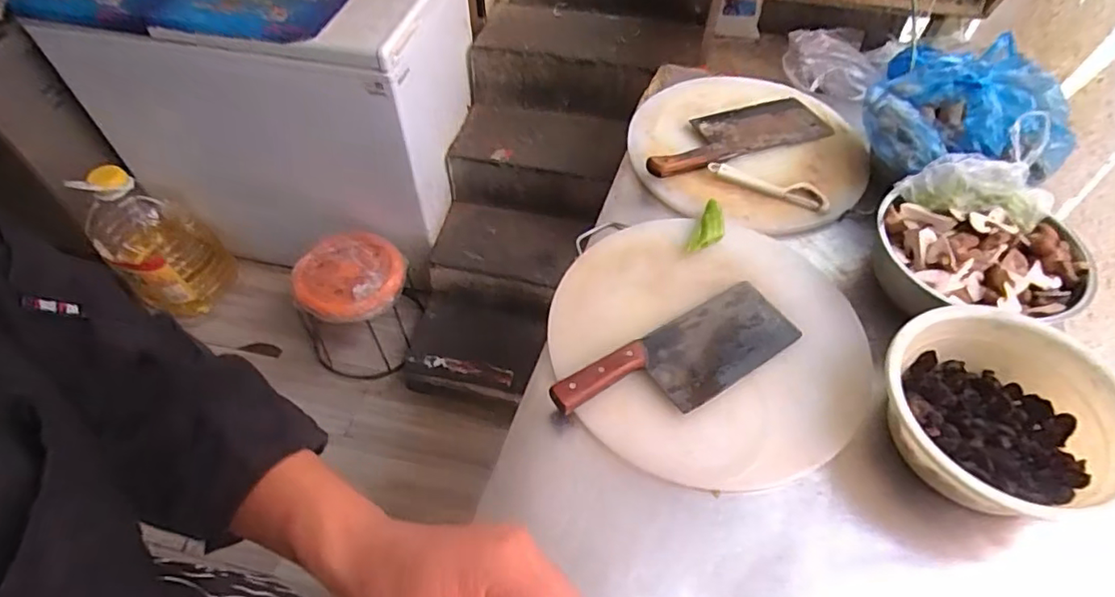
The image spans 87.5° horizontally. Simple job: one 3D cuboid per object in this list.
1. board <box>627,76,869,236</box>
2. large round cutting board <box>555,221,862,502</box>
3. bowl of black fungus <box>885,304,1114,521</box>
[{"bbox_3d":[0.290,-0.245,0.901,0.342,0.018,0.337,0,52,0],"label":"board"},{"bbox_3d":[0.181,0.038,0.694,0.356,0.022,0.371,0,52,0],"label":"large round cutting board"},{"bbox_3d":[0.435,0.117,0.588,0.201,0.090,0.202,0,52,0],"label":"bowl of black fungus"}]

